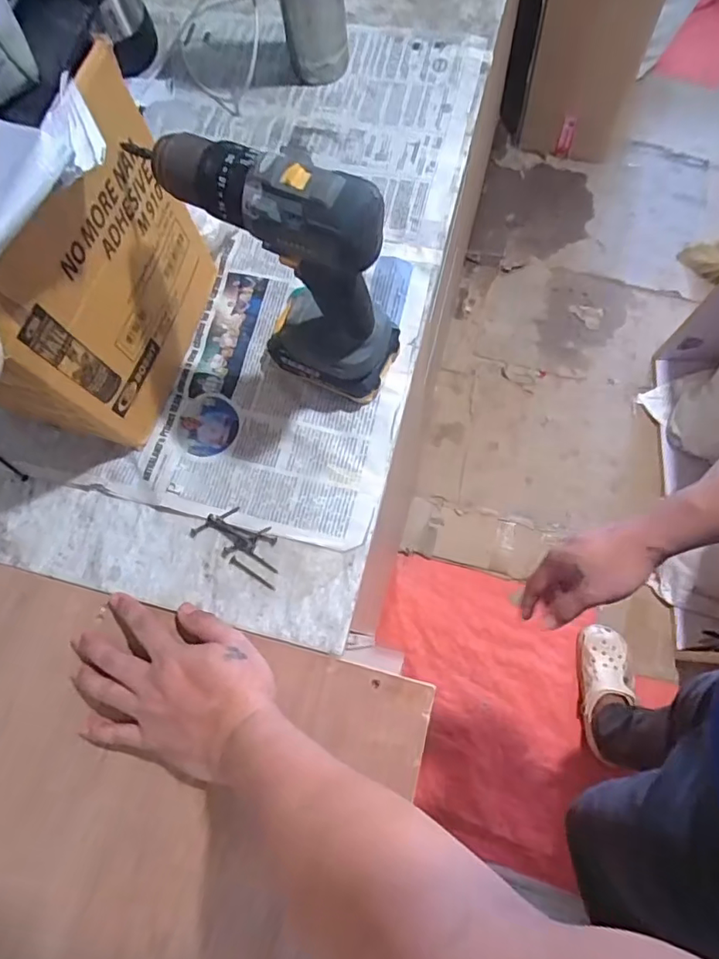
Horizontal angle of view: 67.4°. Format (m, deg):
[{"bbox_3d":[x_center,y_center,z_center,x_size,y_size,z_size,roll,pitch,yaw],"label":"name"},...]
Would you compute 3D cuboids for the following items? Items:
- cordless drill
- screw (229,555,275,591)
[{"bbox_3d":[-0.060,-0.162,0.439,0.177,0.222,0.070,21,76,11],"label":"cordless drill"},{"bbox_3d":[-0.096,0.085,0.486,0.050,0.004,0.007,31,78,13],"label":"screw"}]

